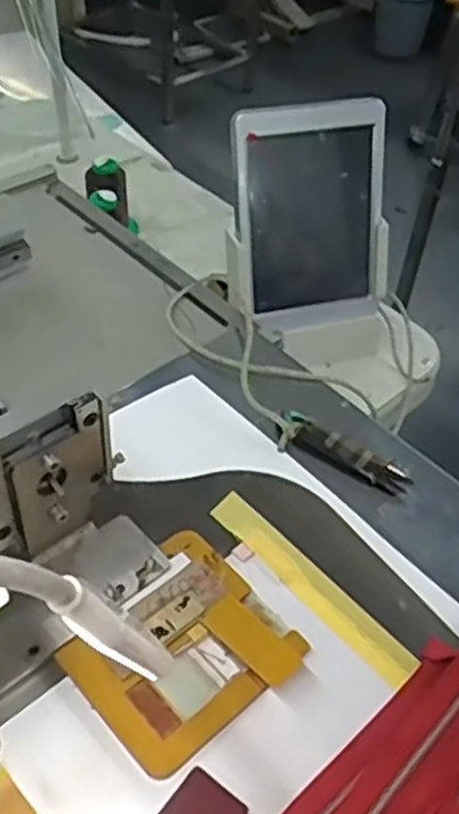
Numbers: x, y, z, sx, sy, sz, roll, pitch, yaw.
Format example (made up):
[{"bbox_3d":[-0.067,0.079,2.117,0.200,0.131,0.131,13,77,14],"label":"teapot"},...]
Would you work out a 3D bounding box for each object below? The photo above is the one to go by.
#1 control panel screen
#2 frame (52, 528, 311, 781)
[{"bbox_3d":[0.079,-0.179,0.742,0.150,0.209,0.023,-13,29,-14],"label":"control panel screen"},{"bbox_3d":[-0.029,0.134,0.443,0.114,0.011,0.106,-31,56,-30],"label":"frame"}]

